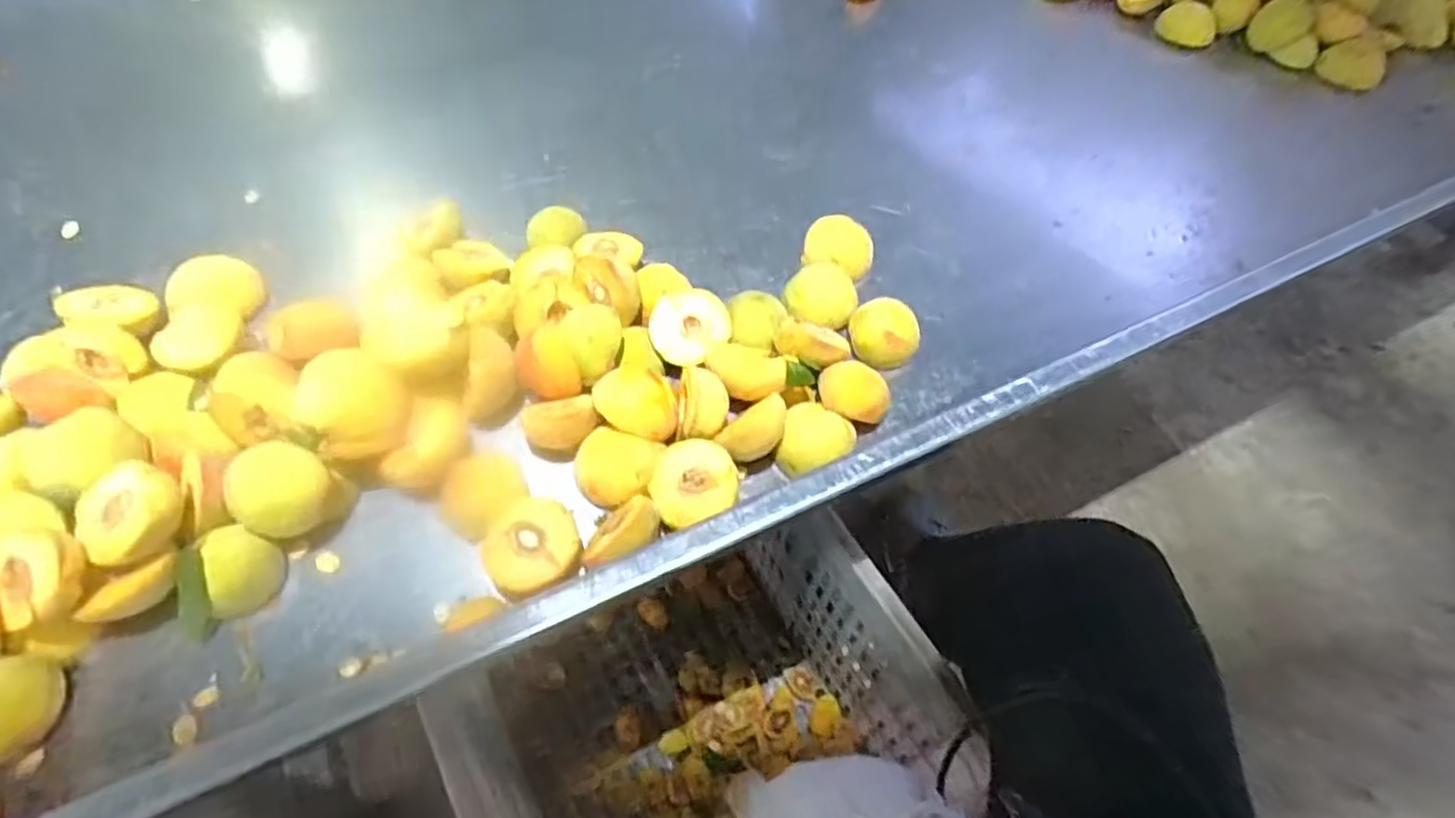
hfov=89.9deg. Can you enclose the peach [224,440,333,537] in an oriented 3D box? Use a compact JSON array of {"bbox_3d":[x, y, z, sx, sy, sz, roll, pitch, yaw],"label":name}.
[{"bbox_3d":[-0.279,0.050,0.453,0.052,0.041,0.045,-16,58,-14],"label":"peach"}]

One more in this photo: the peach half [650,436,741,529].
[{"bbox_3d":[-0.023,0.054,0.496,0.056,0.034,0.062,-11,57,-11],"label":"peach half"}]

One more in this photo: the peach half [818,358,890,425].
[{"bbox_3d":[0.094,-0.009,0.546,0.054,0.038,0.041,14,56,5],"label":"peach half"}]

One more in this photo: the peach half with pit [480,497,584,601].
[{"bbox_3d":[-0.124,0.091,0.467,0.058,0.030,0.063,2,56,-3],"label":"peach half with pit"}]

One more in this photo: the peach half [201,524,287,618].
[{"bbox_3d":[-0.302,0.102,0.453,0.034,0.036,0.048,0,56,-4],"label":"peach half"}]

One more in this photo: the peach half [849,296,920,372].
[{"bbox_3d":[0.125,-0.059,0.583,0.054,0.035,0.051,14,56,5],"label":"peach half"}]

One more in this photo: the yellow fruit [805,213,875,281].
[{"bbox_3d":[0.099,-0.143,0.636,0.059,0.026,0.048,14,56,5],"label":"yellow fruit"}]

